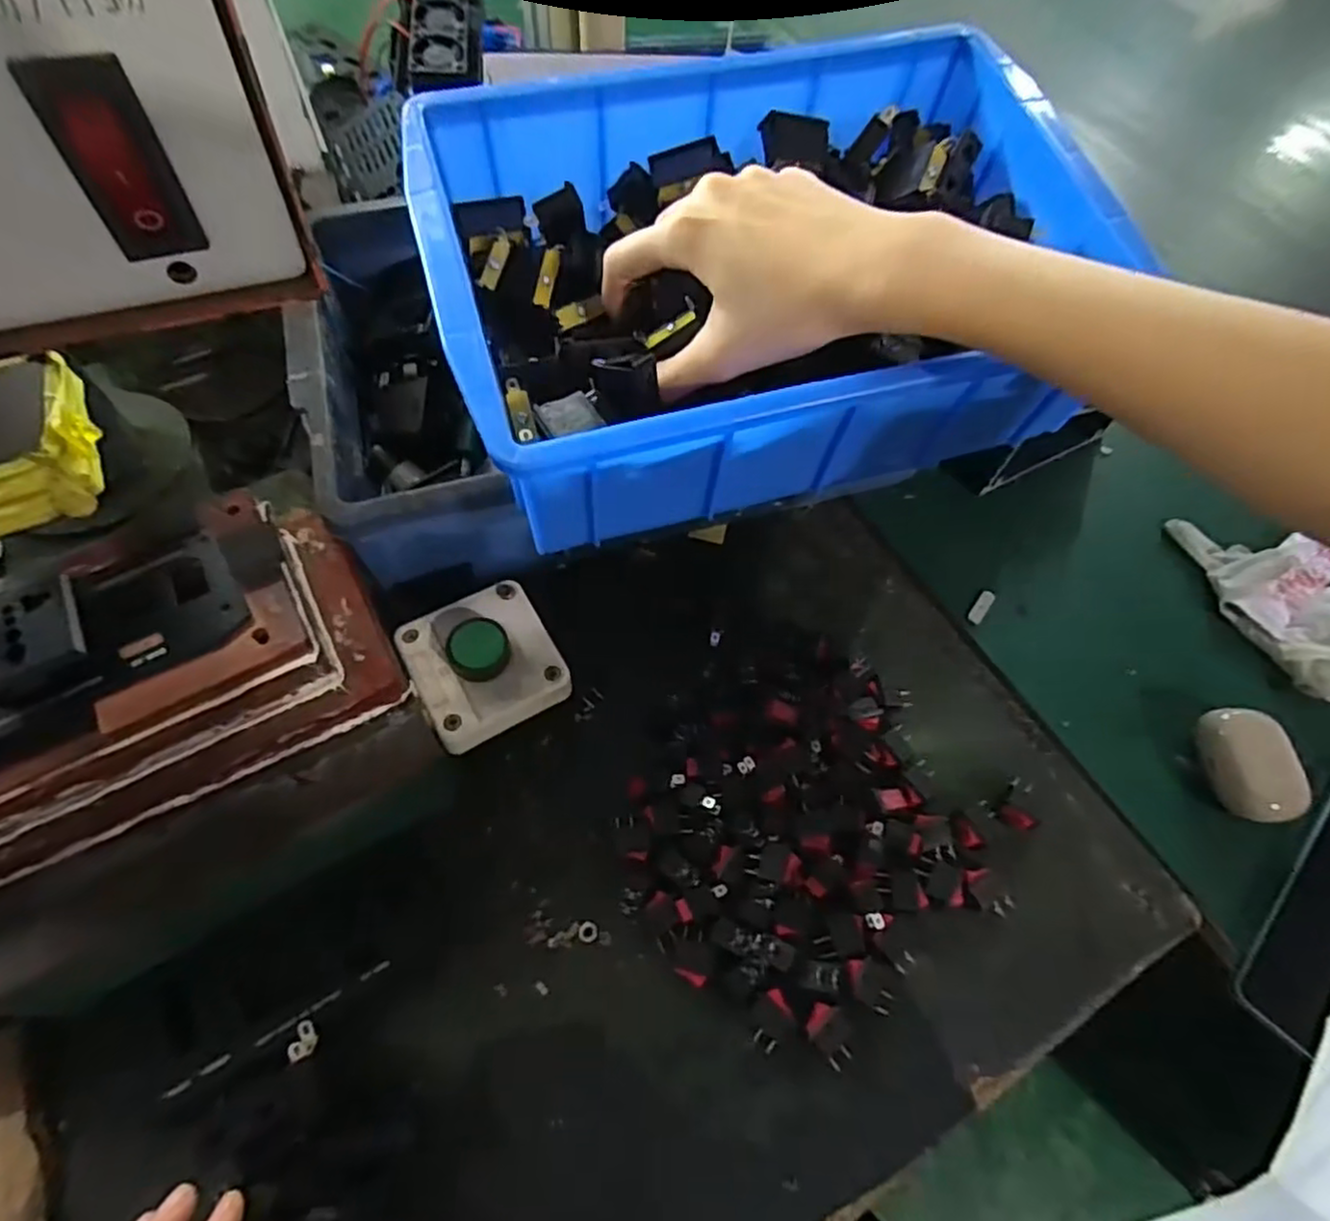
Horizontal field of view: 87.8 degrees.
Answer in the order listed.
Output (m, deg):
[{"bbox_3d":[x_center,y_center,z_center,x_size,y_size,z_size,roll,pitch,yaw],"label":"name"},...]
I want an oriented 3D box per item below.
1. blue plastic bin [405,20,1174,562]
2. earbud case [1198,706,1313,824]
[{"bbox_3d":[0.043,-0.158,0.327,0.287,0.094,0.192,-15,65,-12],"label":"blue plastic bin"},{"bbox_3d":[0.320,0.084,0.379,0.041,0.024,0.059,-2,63,-5],"label":"earbud case"}]

